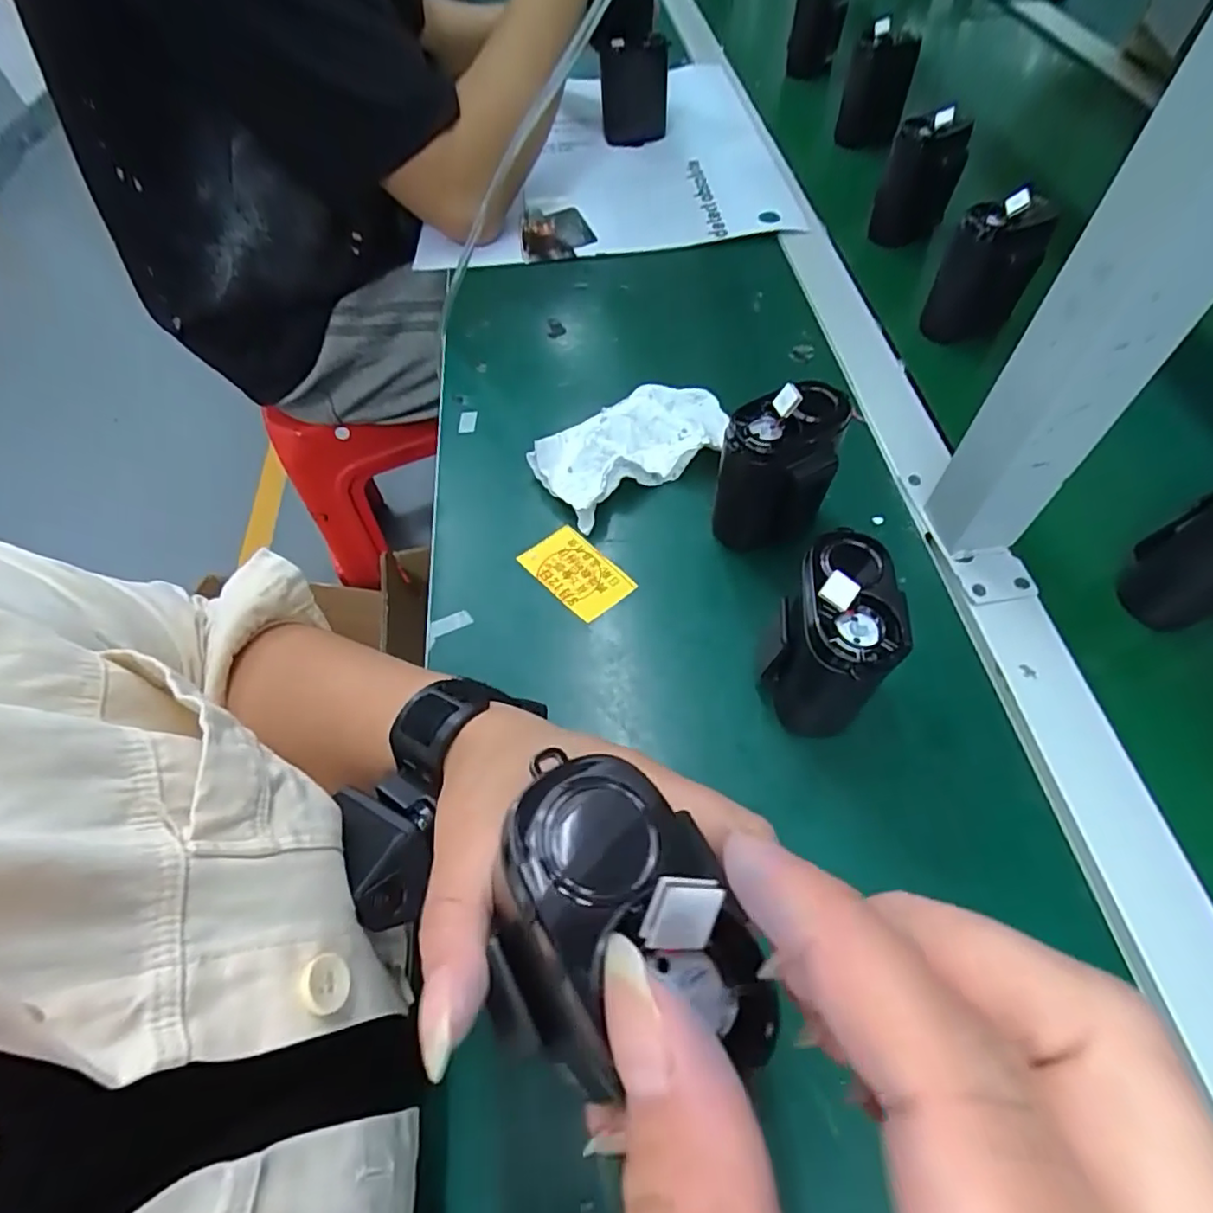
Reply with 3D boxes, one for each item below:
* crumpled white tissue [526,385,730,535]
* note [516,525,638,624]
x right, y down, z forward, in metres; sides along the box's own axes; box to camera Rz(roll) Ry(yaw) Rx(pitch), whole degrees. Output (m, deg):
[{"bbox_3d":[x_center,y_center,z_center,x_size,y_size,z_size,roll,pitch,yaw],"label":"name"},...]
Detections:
[{"bbox_3d":[0.017,-0.104,0.409,0.124,0.029,0.076,-28,61,-12],"label":"crumpled white tissue"},{"bbox_3d":[-0.018,-0.021,0.369,0.038,0.004,0.064,-40,64,-19],"label":"note"}]

